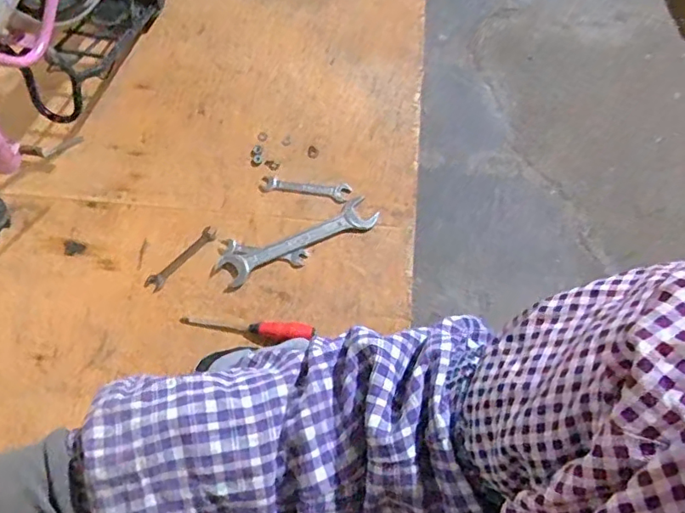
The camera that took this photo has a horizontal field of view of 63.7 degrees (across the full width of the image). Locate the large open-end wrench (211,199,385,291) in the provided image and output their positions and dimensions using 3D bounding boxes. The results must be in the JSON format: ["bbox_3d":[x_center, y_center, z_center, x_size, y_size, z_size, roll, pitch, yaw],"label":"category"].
[{"bbox_3d":[-0.075,-0.027,0.940,0.280,0.022,0.057,-24,64,-9],"label":"large open-end wrench"}]

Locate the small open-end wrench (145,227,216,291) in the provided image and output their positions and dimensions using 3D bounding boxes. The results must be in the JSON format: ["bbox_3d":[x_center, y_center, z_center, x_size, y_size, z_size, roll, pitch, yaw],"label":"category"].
[{"bbox_3d":[-0.271,0.004,0.929,0.026,0.004,0.142,45,79,-2],"label":"small open-end wrench"}]

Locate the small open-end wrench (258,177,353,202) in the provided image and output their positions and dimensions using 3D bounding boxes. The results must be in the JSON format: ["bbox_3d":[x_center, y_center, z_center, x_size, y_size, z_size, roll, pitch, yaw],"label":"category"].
[{"bbox_3d":[-0.064,-0.120,0.966,0.153,0.013,0.034,5,64,6],"label":"small open-end wrench"}]

